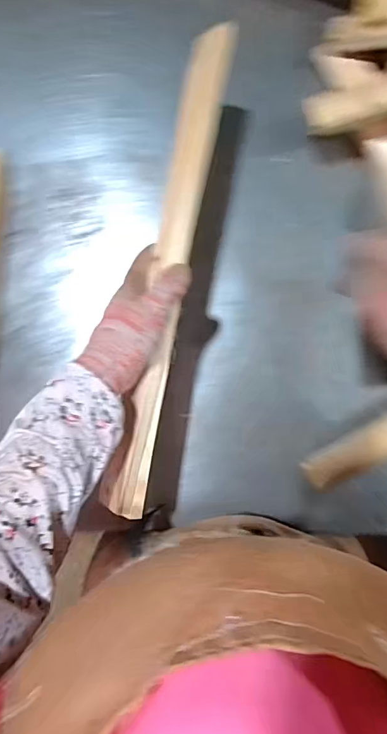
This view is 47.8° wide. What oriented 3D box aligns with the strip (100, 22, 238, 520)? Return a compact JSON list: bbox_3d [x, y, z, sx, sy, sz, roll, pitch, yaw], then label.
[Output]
[{"bbox_3d":[-0.025,-0.097,0.442,0.043,0.028,0.492,10,88,-2],"label":"strip"}]

